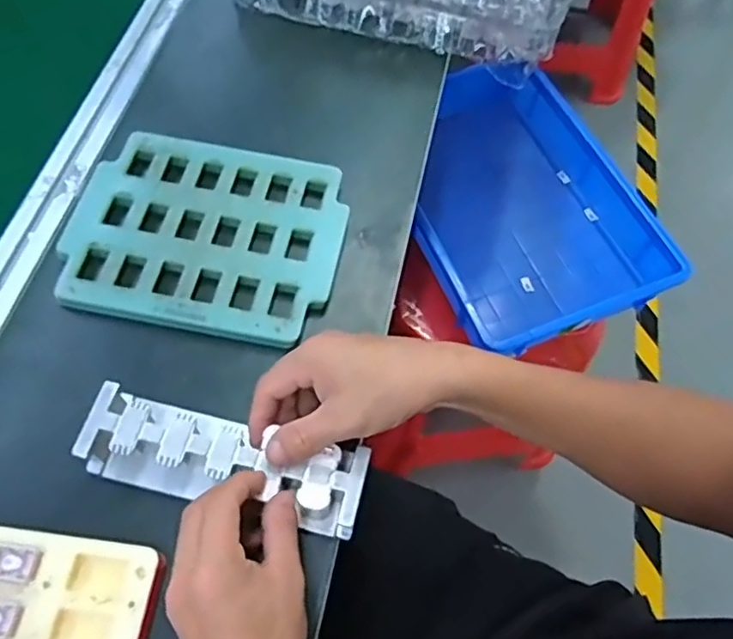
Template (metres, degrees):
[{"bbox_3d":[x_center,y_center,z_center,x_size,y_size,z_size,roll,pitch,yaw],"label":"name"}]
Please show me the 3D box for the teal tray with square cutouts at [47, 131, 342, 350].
[{"bbox_3d":[-0.137,-0.075,0.526,0.227,0.013,0.181,11,62,4],"label":"teal tray with square cutouts"}]

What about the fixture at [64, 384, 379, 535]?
[{"bbox_3d":[-0.095,0.096,0.422,0.188,0.041,0.057,13,63,6],"label":"fixture"}]

